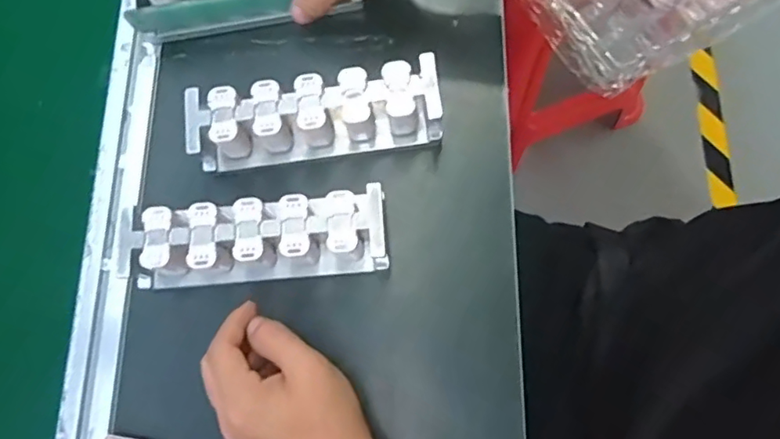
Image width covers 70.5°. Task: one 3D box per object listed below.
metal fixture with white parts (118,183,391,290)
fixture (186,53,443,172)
[{"bbox_3d":[-0.097,0.012,0.402,0.188,0.044,0.059,-4,76,0],"label":"metal fixture with white parts"},{"bbox_3d":[-0.057,-0.079,0.422,0.185,0.045,0.053,-7,76,0],"label":"fixture"}]

